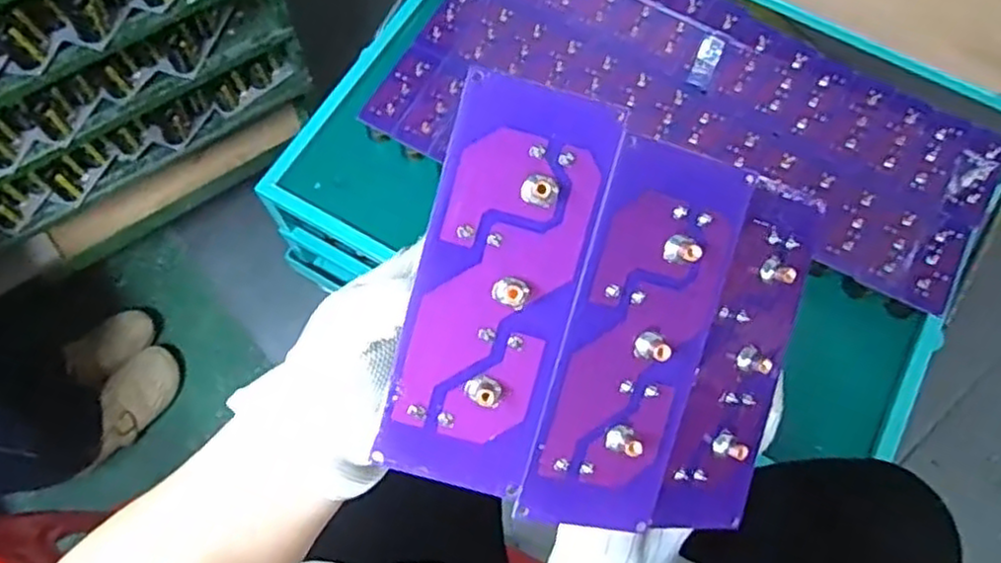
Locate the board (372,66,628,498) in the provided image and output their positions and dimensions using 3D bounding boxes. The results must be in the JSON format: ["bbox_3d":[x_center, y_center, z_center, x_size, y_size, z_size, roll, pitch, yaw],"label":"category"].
[{"bbox_3d":[-0.001,0.003,0.240,0.052,0.004,0.136,14,95,-2],"label":"board"}]

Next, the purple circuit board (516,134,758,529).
[{"bbox_3d":[0.049,0.022,0.248,0.053,0.006,0.134,13,97,-18],"label":"purple circuit board"}]

